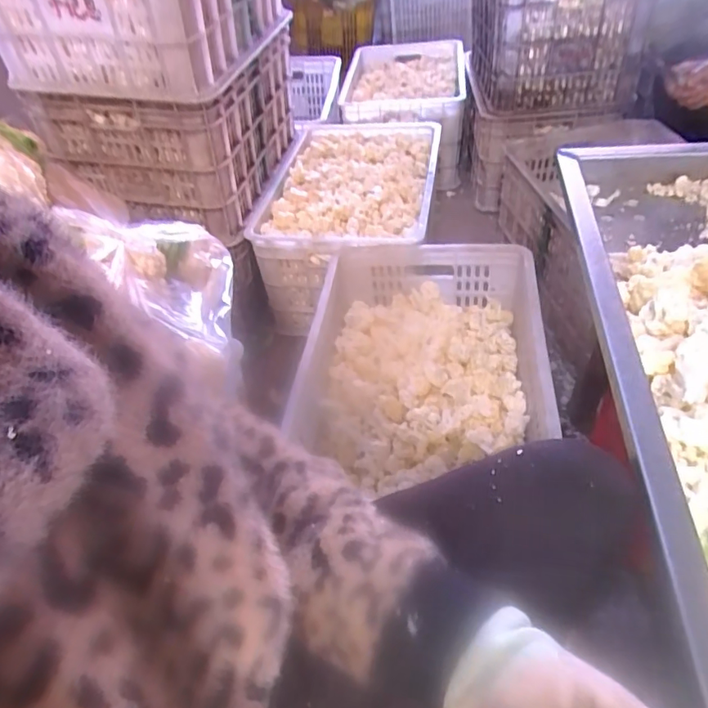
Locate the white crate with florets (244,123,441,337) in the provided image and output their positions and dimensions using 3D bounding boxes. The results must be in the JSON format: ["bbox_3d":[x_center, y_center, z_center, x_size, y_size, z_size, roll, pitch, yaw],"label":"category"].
[{"bbox_3d":[-0.003,-0.306,1.215,0.369,0.237,0.636,4,47,13],"label":"white crate with florets"}]

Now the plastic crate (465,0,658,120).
[{"bbox_3d":[0.476,-0.814,1.260,0.329,0.274,0.461,-3,46,6],"label":"plastic crate"}]

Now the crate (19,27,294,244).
[{"bbox_3d":[-0.342,-0.485,1.076,0.344,0.269,0.466,0,46,9],"label":"crate"}]

